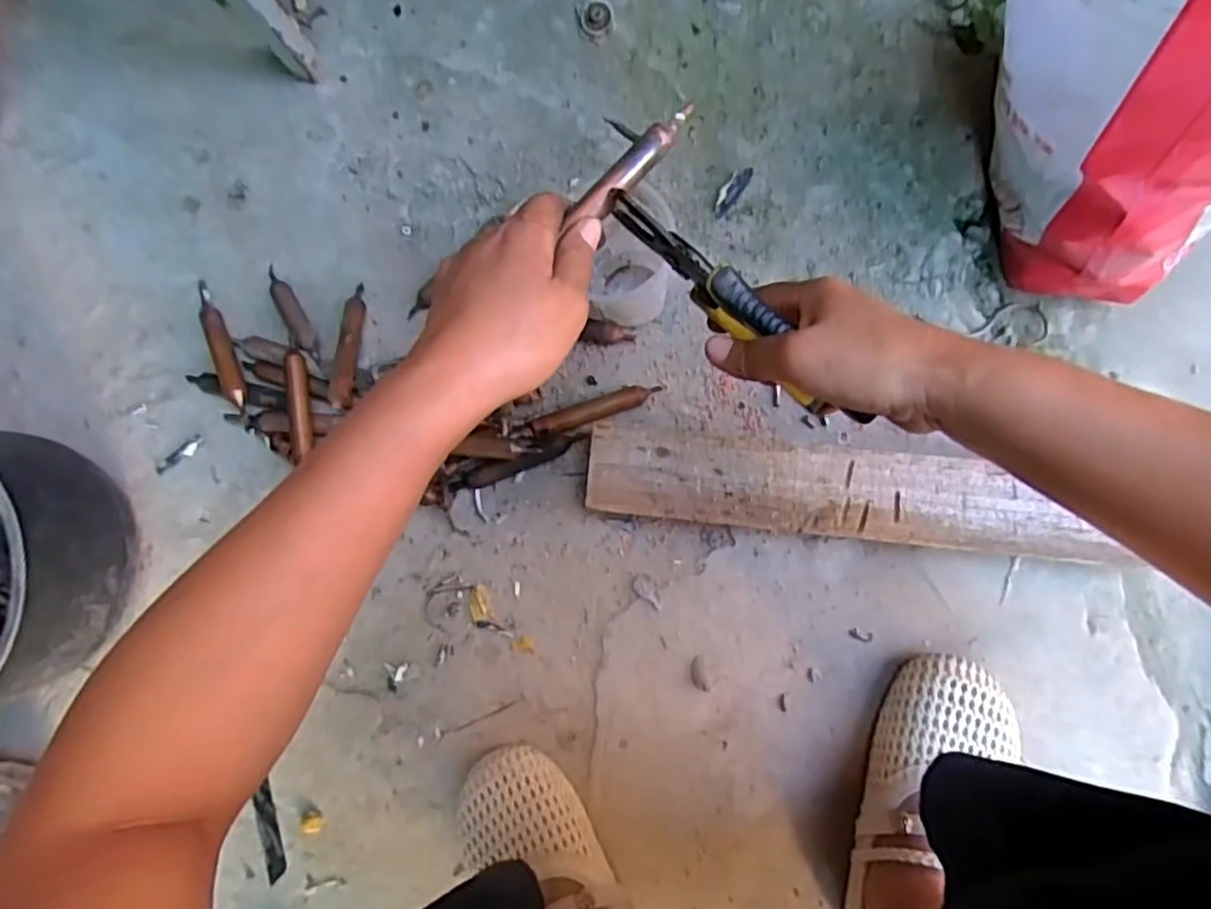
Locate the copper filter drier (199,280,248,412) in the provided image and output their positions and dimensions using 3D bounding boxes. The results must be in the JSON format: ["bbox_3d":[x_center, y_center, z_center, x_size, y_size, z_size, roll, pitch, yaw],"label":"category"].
[{"bbox_3d":[-0.343,-0.097,0.623,0.020,0.017,0.132,-27,72,1],"label":"copper filter drier"}]

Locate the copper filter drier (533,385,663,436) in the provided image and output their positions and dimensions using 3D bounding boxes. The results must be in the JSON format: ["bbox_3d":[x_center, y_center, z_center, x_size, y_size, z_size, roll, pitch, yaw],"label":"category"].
[{"bbox_3d":[-0.007,-0.039,0.606,0.110,0.019,0.019,-20,85,2],"label":"copper filter drier"}]

